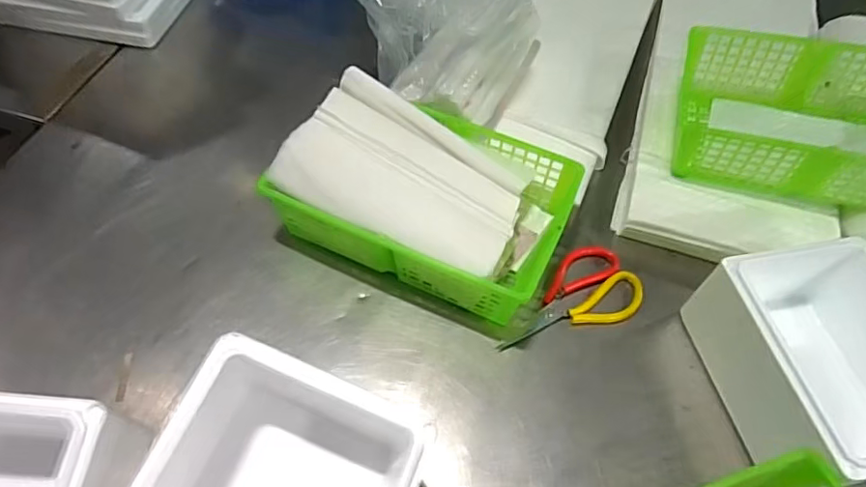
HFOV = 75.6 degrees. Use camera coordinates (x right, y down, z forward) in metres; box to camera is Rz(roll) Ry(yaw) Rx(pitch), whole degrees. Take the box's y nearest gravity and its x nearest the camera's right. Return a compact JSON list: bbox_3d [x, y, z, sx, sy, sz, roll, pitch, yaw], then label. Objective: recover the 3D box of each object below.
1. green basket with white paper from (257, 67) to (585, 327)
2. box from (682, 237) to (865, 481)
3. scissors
[{"bbox_3d":[-0.007,-0.059,0.711,0.339,0.151,0.217,22,57,12],"label":"green basket with white paper"},{"bbox_3d":[0.414,0.136,0.602,0.166,0.138,0.224,-9,58,-8],"label":"box"},{"bbox_3d":[0.166,0.063,0.703,0.187,0.033,0.099,-11,58,-9],"label":"scissors"}]

